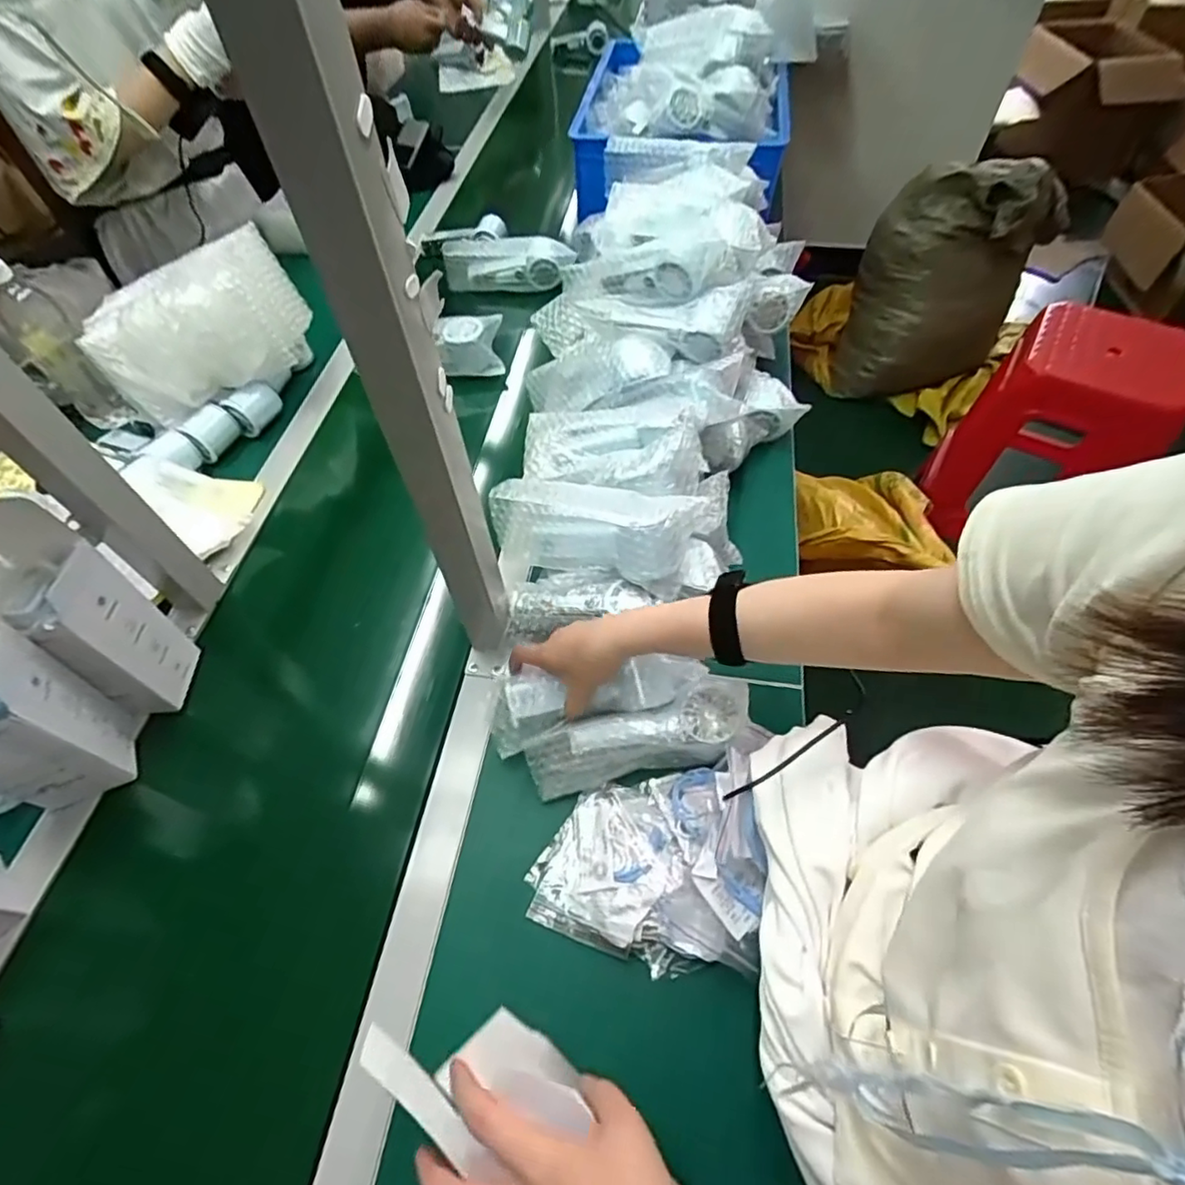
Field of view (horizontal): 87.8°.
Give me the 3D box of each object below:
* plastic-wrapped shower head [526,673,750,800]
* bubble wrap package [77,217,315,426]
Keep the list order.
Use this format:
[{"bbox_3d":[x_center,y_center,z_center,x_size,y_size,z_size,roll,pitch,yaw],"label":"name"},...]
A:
[{"bbox_3d":[0.043,0.130,0.548,0.197,0.071,0.060,-19,56,3],"label":"plastic-wrapped shower head"},{"bbox_3d":[-0.493,-0.331,0.783,0.248,0.148,0.106,-21,58,-14],"label":"bubble wrap package"}]

